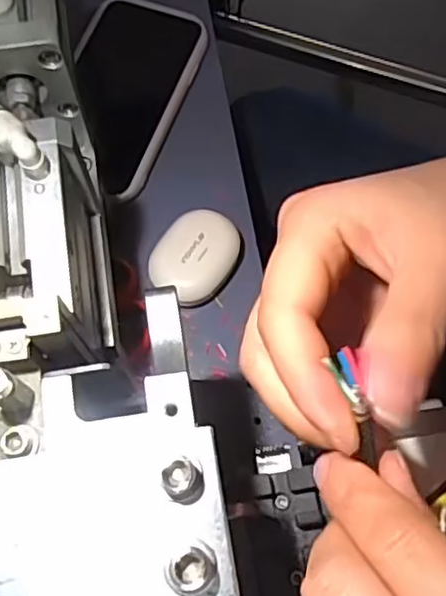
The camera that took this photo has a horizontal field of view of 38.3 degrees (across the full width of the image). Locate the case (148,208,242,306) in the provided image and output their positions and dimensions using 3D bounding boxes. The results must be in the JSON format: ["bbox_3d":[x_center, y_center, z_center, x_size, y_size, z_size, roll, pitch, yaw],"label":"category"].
[{"bbox_3d":[-0.015,-0.026,0.382,0.045,0.018,0.057,31,73,10],"label":"case"}]

